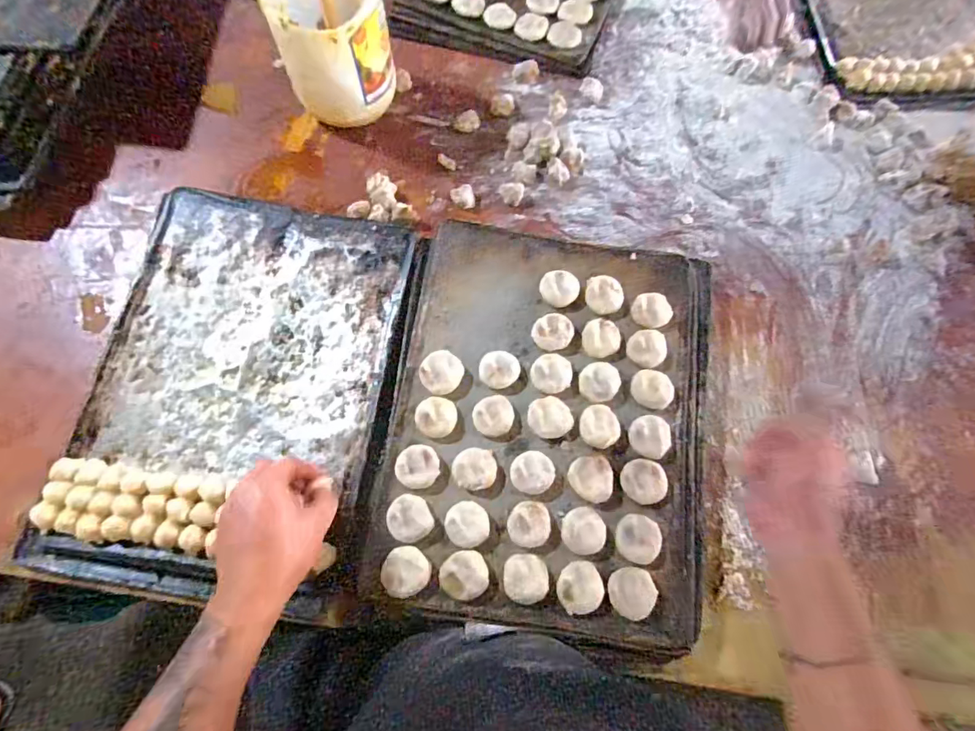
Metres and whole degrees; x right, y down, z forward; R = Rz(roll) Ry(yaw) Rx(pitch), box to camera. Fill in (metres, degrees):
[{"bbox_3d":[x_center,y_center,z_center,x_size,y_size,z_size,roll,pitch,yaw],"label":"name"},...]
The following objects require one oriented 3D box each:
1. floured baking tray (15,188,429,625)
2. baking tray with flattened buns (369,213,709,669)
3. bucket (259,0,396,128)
[{"bbox_3d":[-0.285,0.023,0.579,0.343,0.032,0.467,10,74,1],"label":"floured baking tray"},{"bbox_3d":[0.068,0.058,0.577,0.380,0.057,0.457,8,74,0],"label":"baking tray with flattened buns"},{"bbox_3d":[-0.206,-0.443,0.653,0.142,0.204,0.149,-13,75,-6],"label":"bucket"}]

